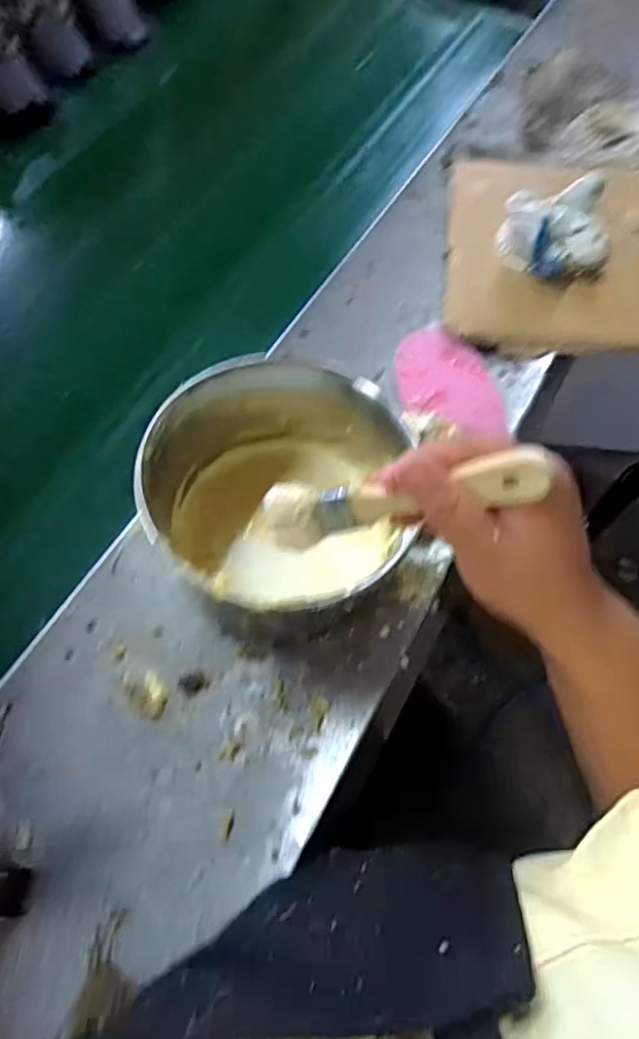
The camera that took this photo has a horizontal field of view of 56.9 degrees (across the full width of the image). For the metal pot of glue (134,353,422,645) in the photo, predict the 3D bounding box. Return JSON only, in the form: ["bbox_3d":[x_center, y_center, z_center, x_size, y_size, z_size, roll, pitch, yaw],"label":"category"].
[{"bbox_3d":[-0.031,-0.012,0.411,0.156,0.115,0.166,1,65,-2],"label":"metal pot of glue"}]

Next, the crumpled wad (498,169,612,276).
[{"bbox_3d":[0.235,-0.290,0.582,0.101,0.046,0.098,1,65,-2],"label":"crumpled wad"}]

